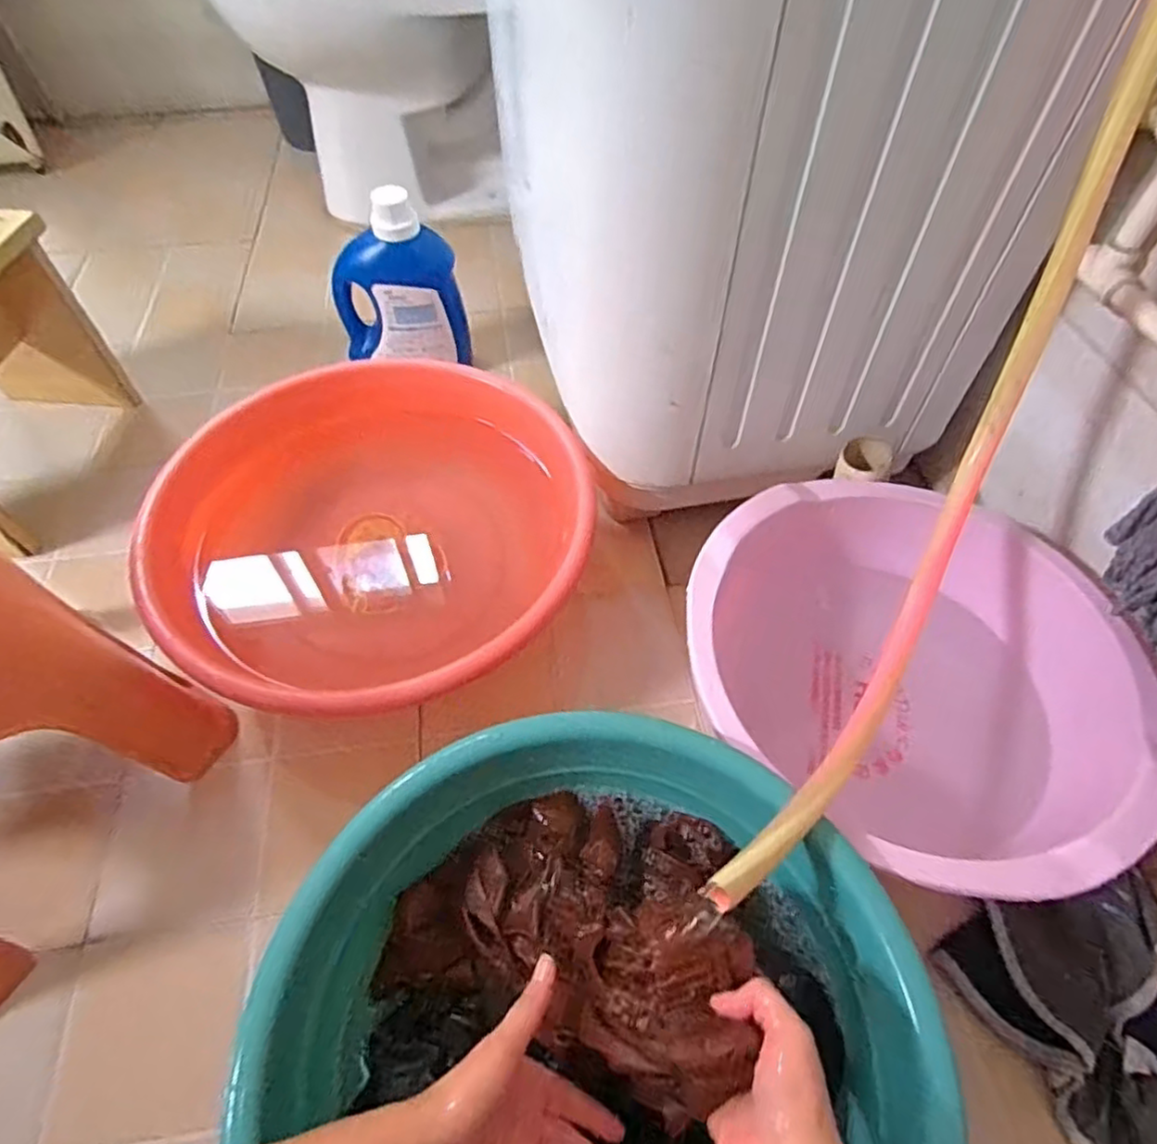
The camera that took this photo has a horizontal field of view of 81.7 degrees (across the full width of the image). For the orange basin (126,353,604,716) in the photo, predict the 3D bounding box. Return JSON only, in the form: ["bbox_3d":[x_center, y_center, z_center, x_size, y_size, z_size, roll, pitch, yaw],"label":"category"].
[{"bbox_3d":[-0.218,-0.025,0.737,0.418,0.166,0.414,-1,55,1],"label":"orange basin"}]

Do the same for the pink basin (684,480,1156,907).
[{"bbox_3d":[0.296,0.100,0.639,0.385,0.168,0.346,32,61,22],"label":"pink basin"}]

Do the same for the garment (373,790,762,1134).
[{"bbox_3d":[-0.017,0.236,0.467,0.244,0.129,0.184,8,55,7],"label":"garment"}]

